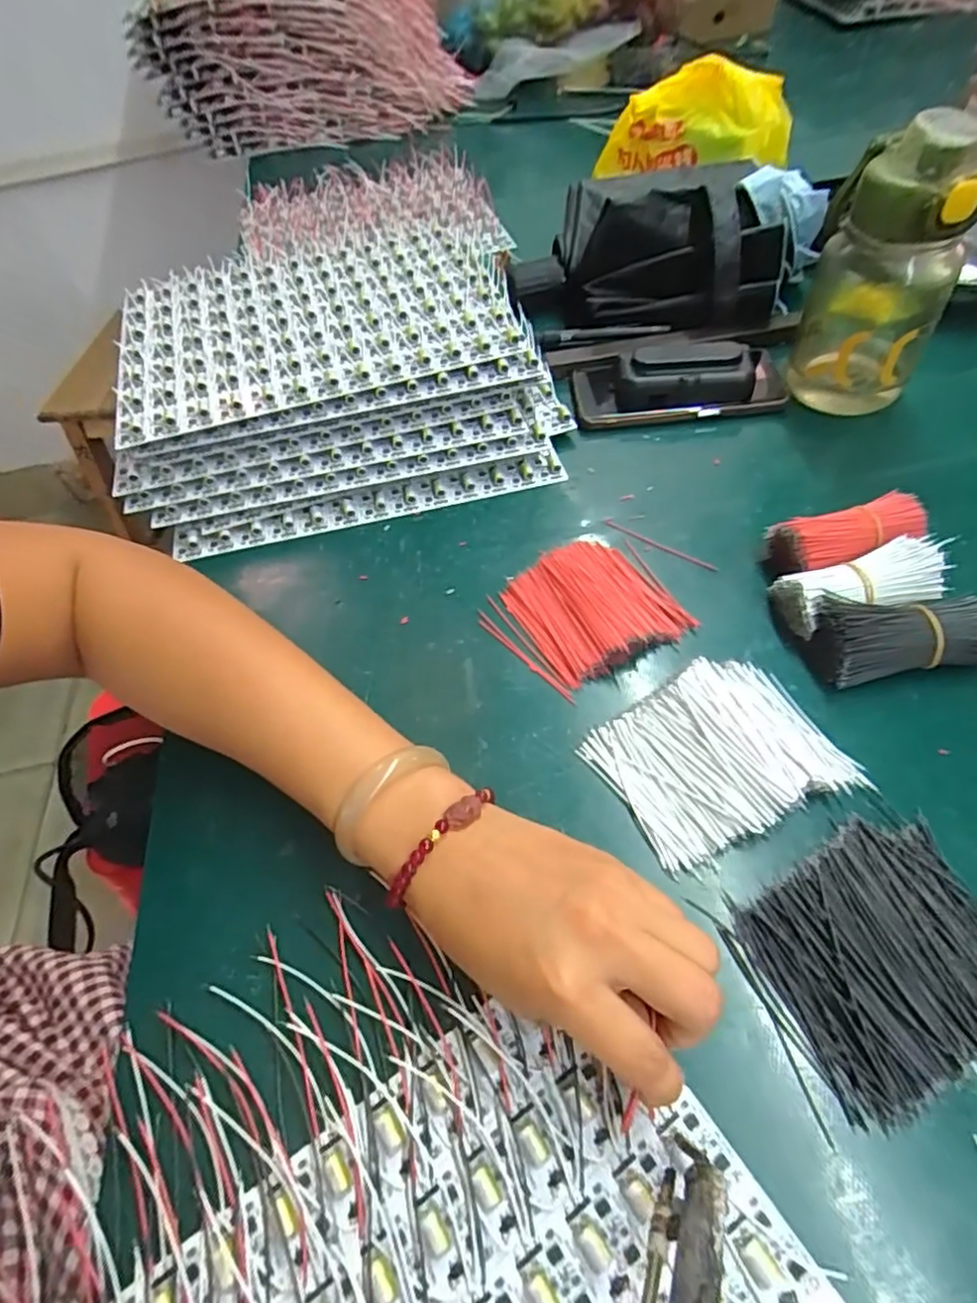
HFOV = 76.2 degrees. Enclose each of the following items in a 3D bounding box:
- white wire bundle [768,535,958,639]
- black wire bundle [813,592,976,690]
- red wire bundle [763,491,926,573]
[{"bbox_3d":[0.218,-0.038,0.368,0.090,0.038,0.041,-11,54,-4],"label":"white wire bundle"},{"bbox_3d":[0.232,-0.009,0.347,0.094,0.036,0.043,-4,54,1],"label":"black wire bundle"},{"bbox_3d":[0.224,-0.069,0.392,0.092,0.034,0.040,-9,55,-1],"label":"red wire bundle"}]

